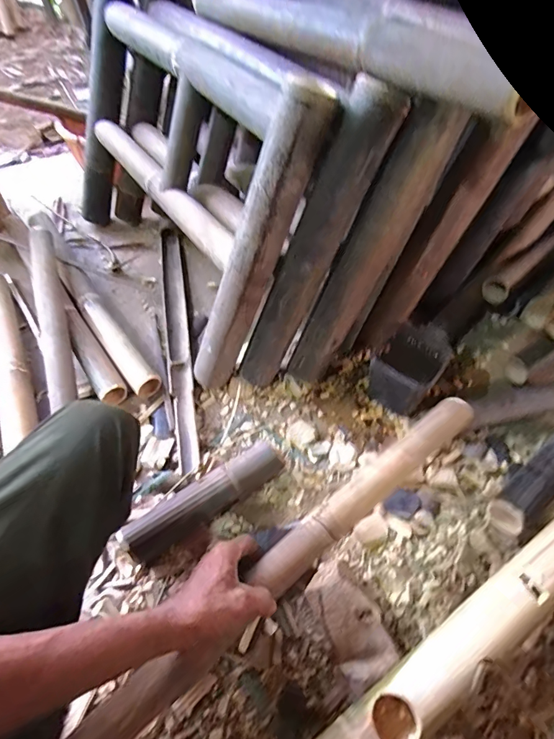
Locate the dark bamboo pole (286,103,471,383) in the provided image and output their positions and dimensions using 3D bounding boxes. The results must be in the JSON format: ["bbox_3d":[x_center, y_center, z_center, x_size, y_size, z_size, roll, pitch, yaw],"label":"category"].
[{"bbox_3d":[0.139,-0.163,0.663,0.085,0.465,0.066,-11,51,-39],"label":"dark bamboo pole"}]

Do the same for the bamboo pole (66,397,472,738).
[{"bbox_3d":[0.021,0.219,0.478,0.647,0.064,0.048,-36,62,-19],"label":"bamboo pole"}]

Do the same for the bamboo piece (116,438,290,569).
[{"bbox_3d":[-0.107,0.200,0.639,0.250,0.057,0.054,-30,60,-20],"label":"bamboo piece"}]

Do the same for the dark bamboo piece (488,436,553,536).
[{"bbox_3d":[0.438,0.163,0.658,0.273,0.069,0.064,-31,60,-21],"label":"dark bamboo piece"}]

